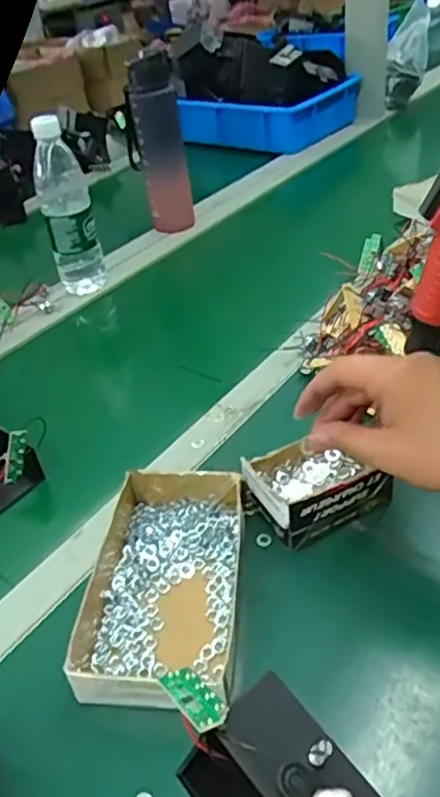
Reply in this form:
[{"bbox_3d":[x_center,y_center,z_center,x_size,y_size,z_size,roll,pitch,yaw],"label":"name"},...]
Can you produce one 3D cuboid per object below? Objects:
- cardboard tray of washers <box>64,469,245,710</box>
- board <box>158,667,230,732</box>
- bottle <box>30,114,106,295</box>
[{"bbox_3d":[-0.043,0.133,0.461,0.113,0.040,0.183,-1,37,8],"label":"cardboard tray of washers"},{"bbox_3d":[-0.011,0.132,0.280,0.016,0.005,0.045,-26,15,-23],"label":"board"},{"bbox_3d":[-0.202,-0.247,0.830,0.062,0.225,0.055,-14,37,-9],"label":"bottle"}]

